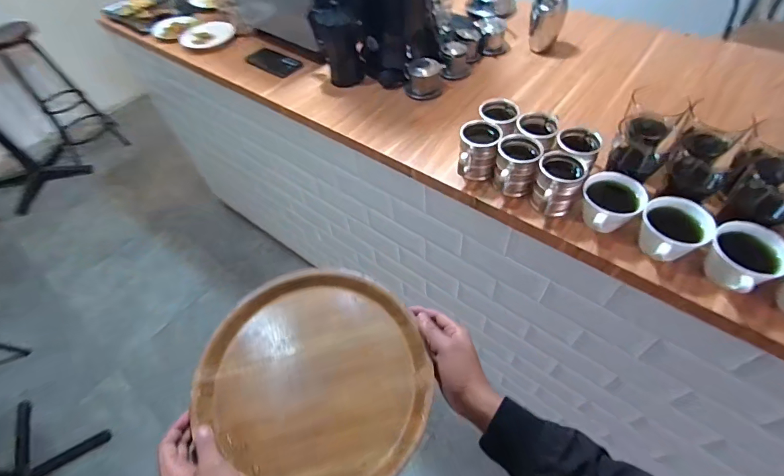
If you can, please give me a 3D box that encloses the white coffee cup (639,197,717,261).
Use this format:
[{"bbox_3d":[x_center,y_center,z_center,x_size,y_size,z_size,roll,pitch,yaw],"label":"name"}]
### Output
[{"bbox_3d":[0.427,-0.008,0.594,0.110,0.073,0.092,-22,55,-11],"label":"white coffee cup"}]

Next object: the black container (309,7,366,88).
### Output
[{"bbox_3d":[-0.130,-0.477,0.936,0.104,0.147,0.081,-15,54,-6],"label":"black container"}]

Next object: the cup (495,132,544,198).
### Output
[{"bbox_3d":[0.223,-0.126,0.684,0.070,0.086,0.080,4,54,9],"label":"cup"}]

